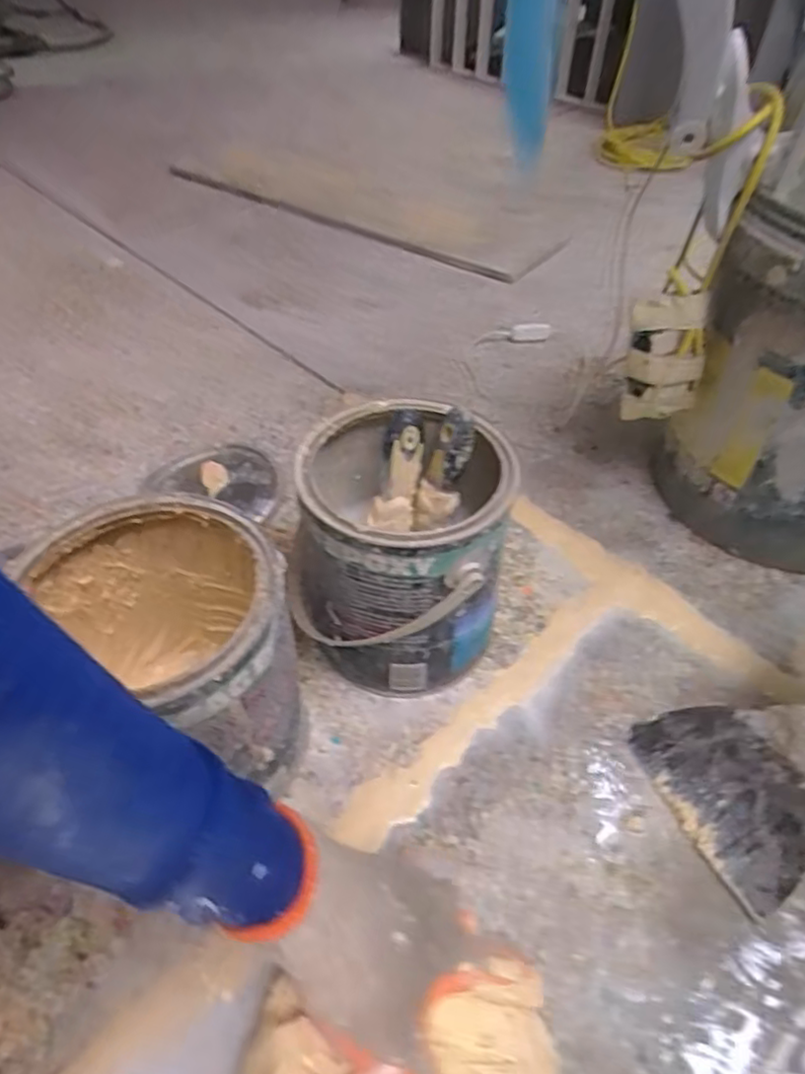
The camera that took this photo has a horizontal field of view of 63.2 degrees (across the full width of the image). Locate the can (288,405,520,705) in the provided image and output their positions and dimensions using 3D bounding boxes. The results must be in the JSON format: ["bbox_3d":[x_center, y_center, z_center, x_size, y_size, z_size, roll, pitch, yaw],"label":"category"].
[{"bbox_3d":[-0.002,0.011,0.532,0.159,0.187,0.154,1,47,-1],"label":"can"}]

